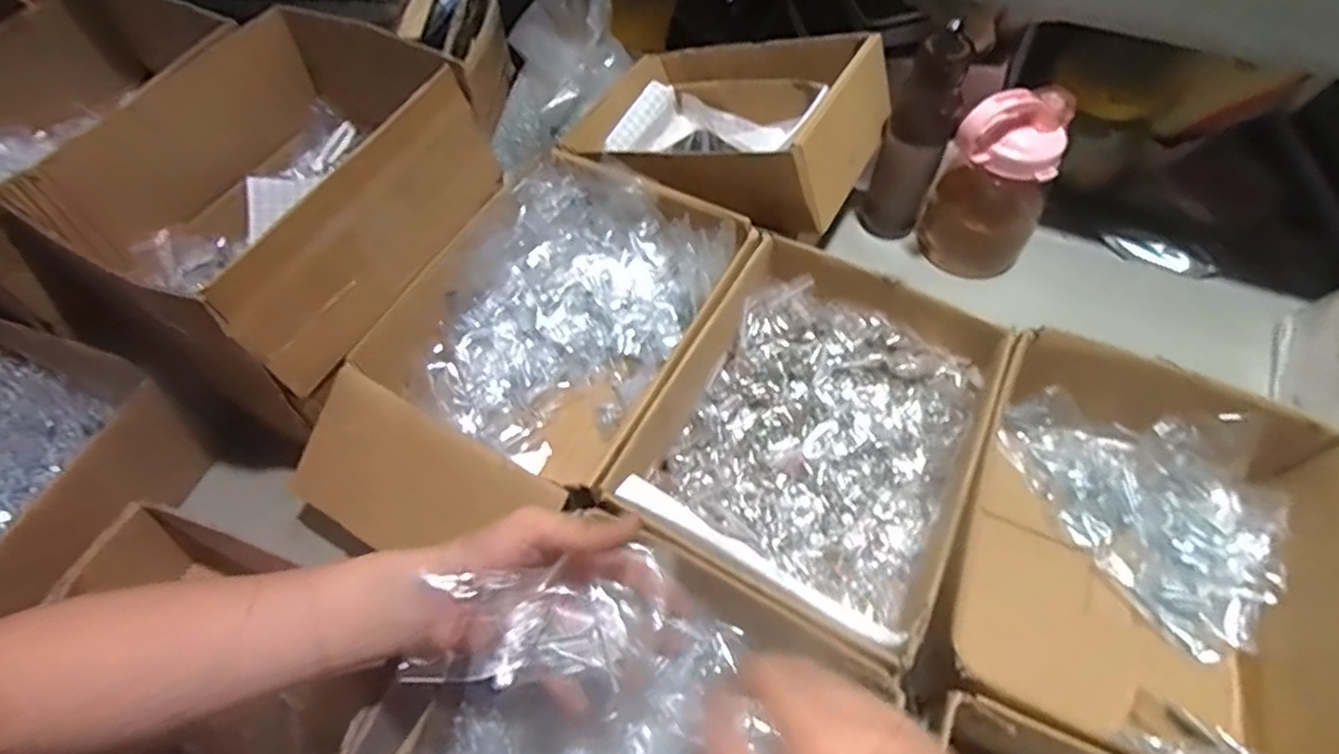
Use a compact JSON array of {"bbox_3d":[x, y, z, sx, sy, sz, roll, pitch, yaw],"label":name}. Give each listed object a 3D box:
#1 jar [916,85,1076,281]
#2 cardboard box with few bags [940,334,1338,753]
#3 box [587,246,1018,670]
[{"bbox_3d":[0.348,-0.211,0.728,0.116,0.198,0.098,24,60,16],"label":"jar"},{"bbox_3d":[0.373,0.148,0.544,0.279,0.126,0.302,21,60,14],"label":"cardboard box with few bags"},{"bbox_3d":[0.125,0.048,0.587,0.242,0.099,0.312,24,60,16],"label":"box"}]

